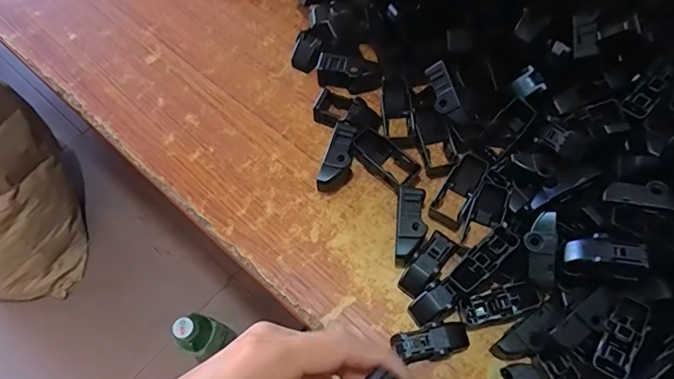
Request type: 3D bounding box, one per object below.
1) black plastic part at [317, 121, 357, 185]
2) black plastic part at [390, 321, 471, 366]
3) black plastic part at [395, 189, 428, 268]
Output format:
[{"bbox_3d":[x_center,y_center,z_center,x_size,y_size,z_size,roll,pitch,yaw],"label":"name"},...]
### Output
[{"bbox_3d":[0.003,-0.023,0.340,0.017,0.024,0.049,16,67,9],"label":"black plastic part"},{"bbox_3d":[0.058,0.094,0.288,0.047,0.017,0.020,-14,66,-5],"label":"black plastic part"},{"bbox_3d":[0.049,0.026,0.317,0.019,0.021,0.051,6,65,4],"label":"black plastic part"}]

